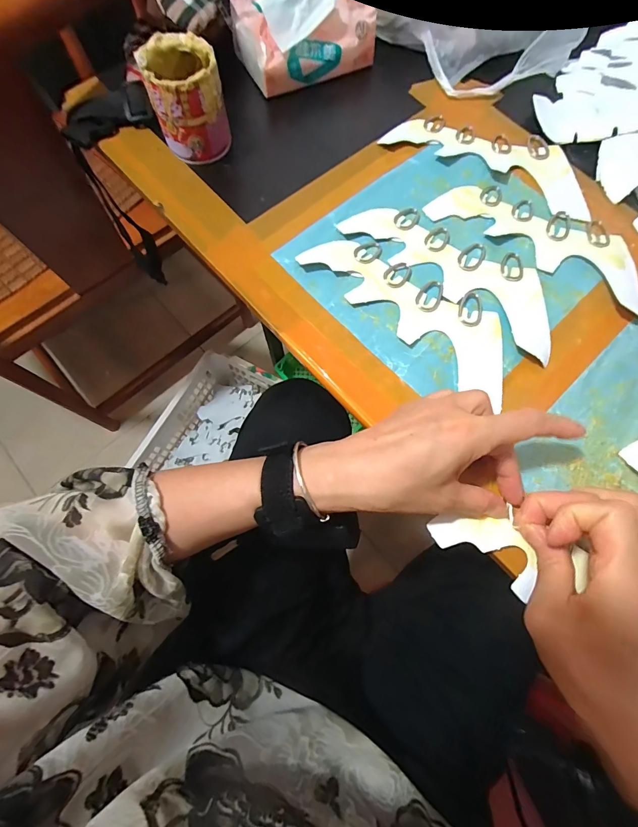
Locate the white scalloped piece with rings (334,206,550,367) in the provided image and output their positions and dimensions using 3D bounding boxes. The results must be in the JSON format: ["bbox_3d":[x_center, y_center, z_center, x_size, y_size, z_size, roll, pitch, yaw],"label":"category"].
[{"bbox_3d":[0.126,-0.136,0.331,0.211,0.004,0.076,39,78,12],"label":"white scalloped piece with rings"}]

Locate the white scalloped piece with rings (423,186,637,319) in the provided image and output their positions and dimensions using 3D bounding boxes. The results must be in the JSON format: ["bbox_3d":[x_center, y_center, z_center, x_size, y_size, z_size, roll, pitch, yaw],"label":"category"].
[{"bbox_3d":[0.211,-0.170,0.345,0.209,0.004,0.076,32,76,10],"label":"white scalloped piece with rings"}]

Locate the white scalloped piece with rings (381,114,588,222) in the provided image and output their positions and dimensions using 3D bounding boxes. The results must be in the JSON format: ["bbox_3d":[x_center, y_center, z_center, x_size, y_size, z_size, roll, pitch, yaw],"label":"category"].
[{"bbox_3d":[0.179,-0.268,0.374,0.212,0.007,0.084,26,75,9],"label":"white scalloped piece with rings"}]

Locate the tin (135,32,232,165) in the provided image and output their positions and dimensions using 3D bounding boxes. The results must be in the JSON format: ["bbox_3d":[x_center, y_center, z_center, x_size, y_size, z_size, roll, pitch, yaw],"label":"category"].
[{"bbox_3d":[-0.122,-0.297,0.348,0.063,0.076,0.067,0,73,1],"label":"tin"}]

